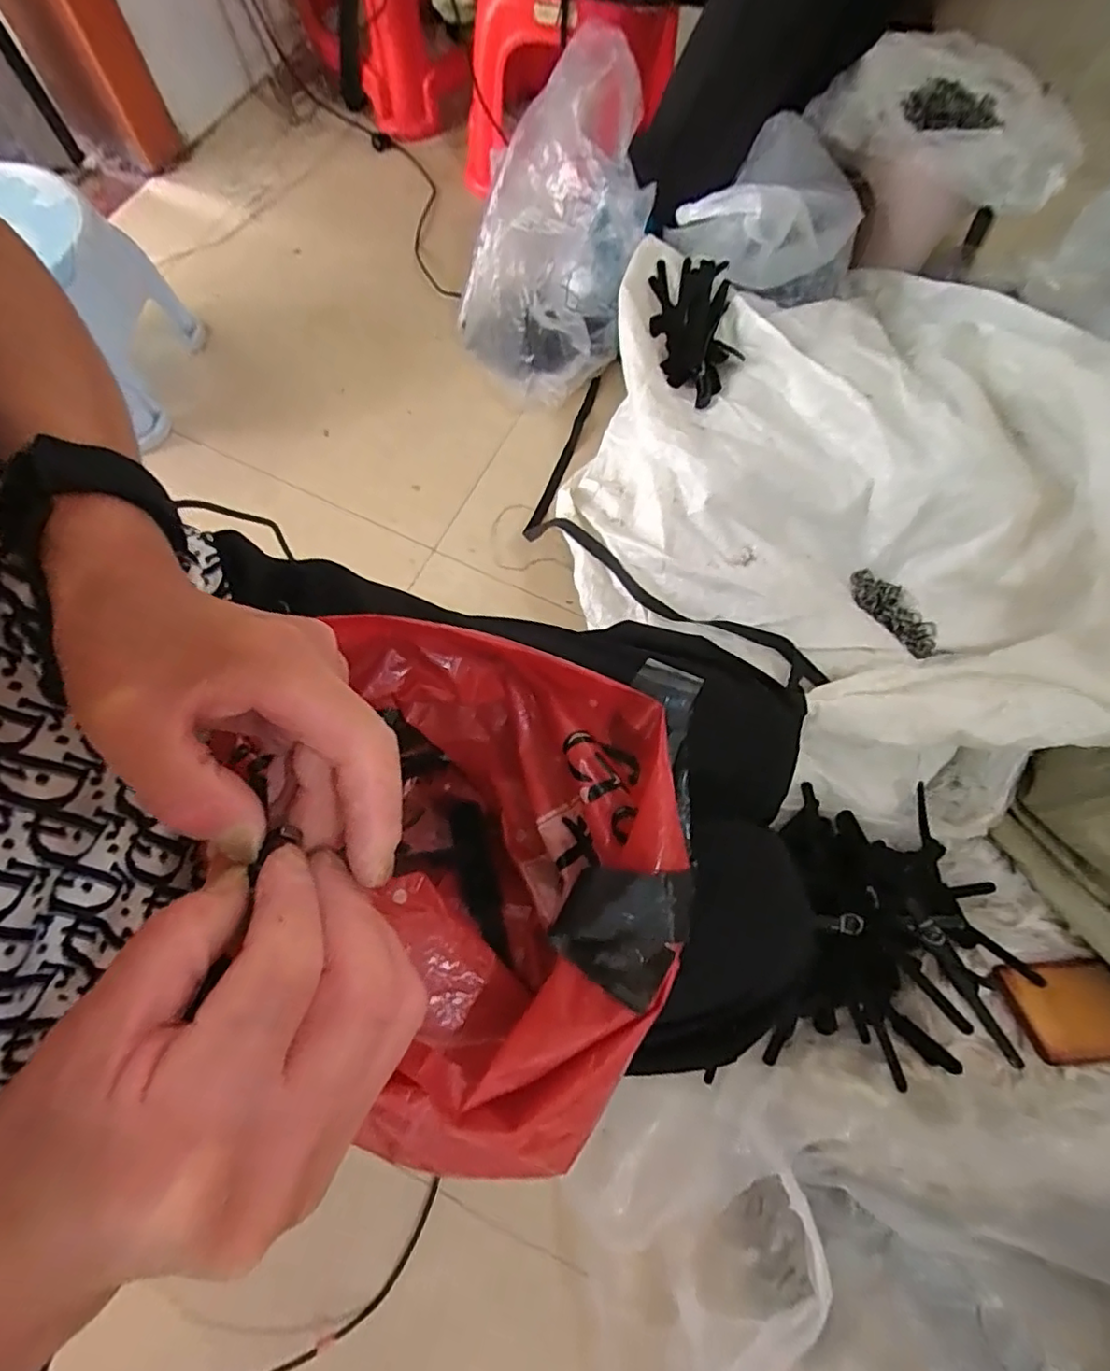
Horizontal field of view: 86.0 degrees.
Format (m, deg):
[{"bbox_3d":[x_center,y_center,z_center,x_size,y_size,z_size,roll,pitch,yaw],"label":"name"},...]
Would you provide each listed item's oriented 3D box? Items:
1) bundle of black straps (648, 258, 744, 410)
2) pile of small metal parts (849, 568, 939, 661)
[{"bbox_3d":[0.157,-0.404,0.683,0.100,0.032,0.193,3,71,-1],"label":"bundle of black straps"},{"bbox_3d":[0.356,-0.077,0.629,0.042,0.020,0.109,-35,76,-13],"label":"pile of small metal parts"}]

